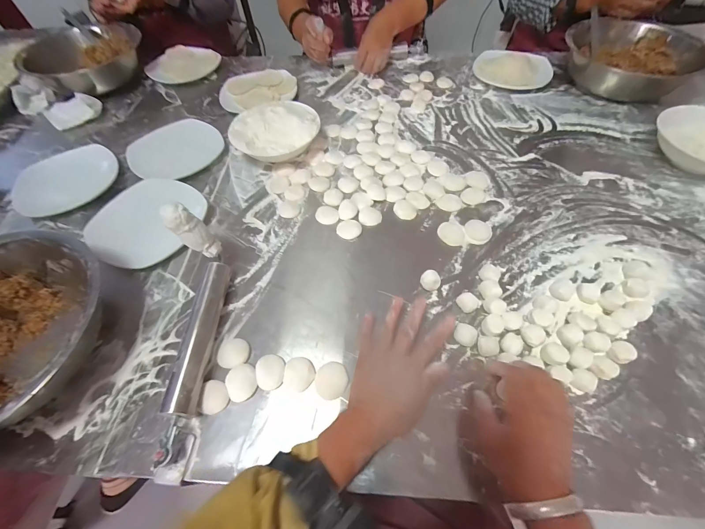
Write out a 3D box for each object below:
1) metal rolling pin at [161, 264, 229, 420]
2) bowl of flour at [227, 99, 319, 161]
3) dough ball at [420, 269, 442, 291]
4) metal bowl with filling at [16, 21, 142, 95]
[{"bbox_3d":[-0.199,0.090,0.415,0.032,0.040,0.198,-1,57,2],"label":"metal rolling pin"},{"bbox_3d":[-0.146,-0.248,0.607,0.163,0.068,0.140,-3,57,1],"label":"bowl of flour"},{"bbox_3d":[0.112,0.025,0.450,0.028,0.025,0.027,-1,57,2],"label":"dough ball"},{"bbox_3d":[-0.632,-0.496,0.765,0.177,0.114,0.230,5,58,6],"label":"metal bowl with filling"}]

